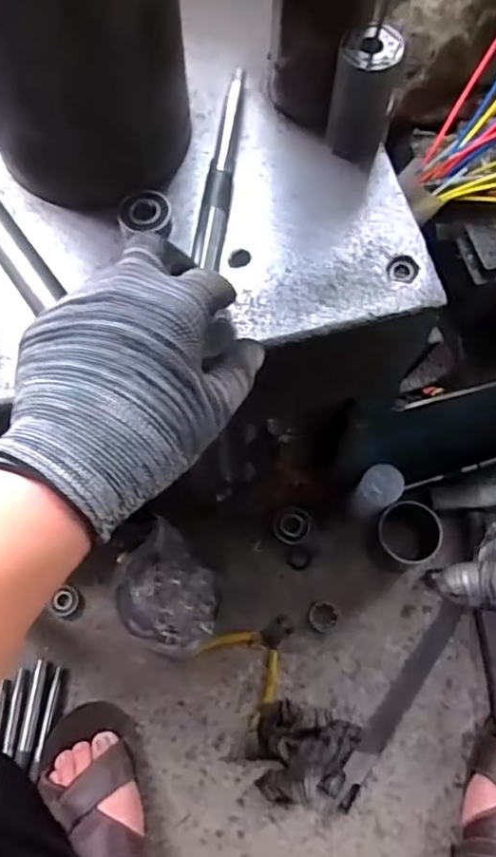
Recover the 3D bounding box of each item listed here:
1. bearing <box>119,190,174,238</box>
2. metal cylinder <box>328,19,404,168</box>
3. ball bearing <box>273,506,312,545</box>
[{"bbox_3d":[-0.066,-0.137,0.410,0.033,0.013,0.032,0,69,0],"label":"bearing"},{"bbox_3d":[0.073,-0.211,0.402,0.038,0.078,0.032,12,69,4],"label":"metal cylinder"},{"bbox_3d":[0.054,0.119,0.774,0.044,0.007,0.045,-1,85,8],"label":"ball bearing"}]

